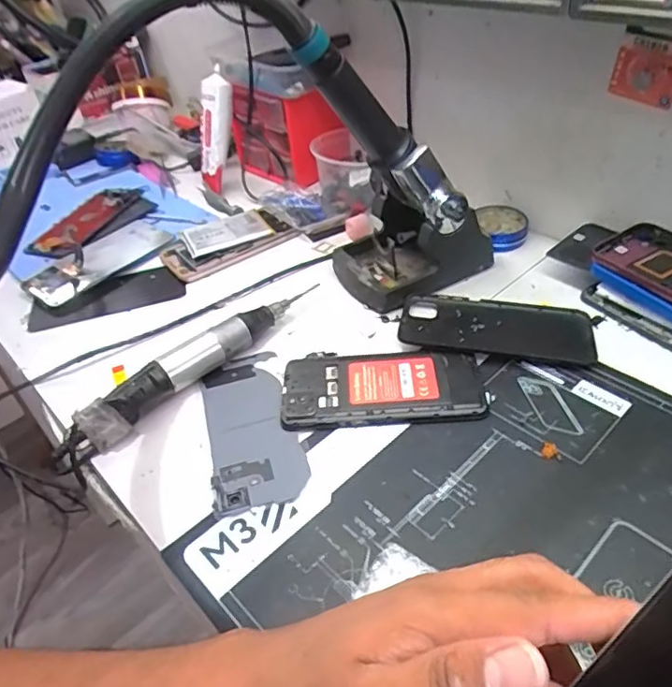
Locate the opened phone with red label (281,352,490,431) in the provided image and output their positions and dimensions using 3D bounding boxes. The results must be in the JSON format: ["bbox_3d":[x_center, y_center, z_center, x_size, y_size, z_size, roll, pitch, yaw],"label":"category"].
[{"bbox_3d":[0.035,0.031,0.456,0.155,0.010,0.083,-4,41,5],"label":"opened phone with red label"}]

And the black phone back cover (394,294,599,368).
[{"bbox_3d":[0.137,-0.015,0.496,0.157,0.010,0.077,4,42,14],"label":"black phone back cover"}]

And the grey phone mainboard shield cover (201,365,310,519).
[{"bbox_3d":[-0.066,0.063,0.439,0.065,0.004,0.145,-15,41,-8],"label":"grey phone mainboard shield cover"}]

